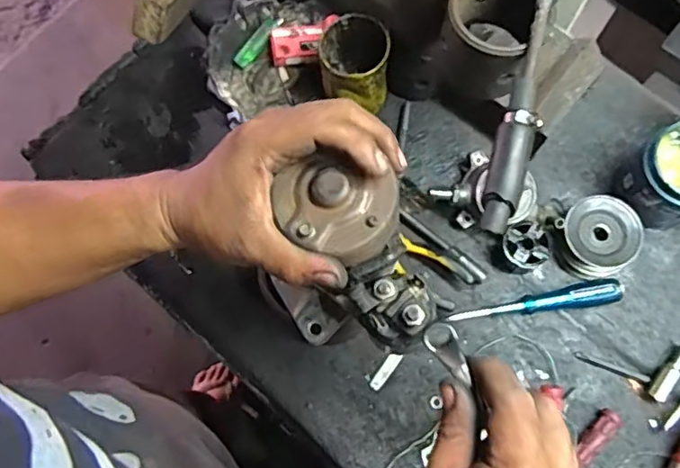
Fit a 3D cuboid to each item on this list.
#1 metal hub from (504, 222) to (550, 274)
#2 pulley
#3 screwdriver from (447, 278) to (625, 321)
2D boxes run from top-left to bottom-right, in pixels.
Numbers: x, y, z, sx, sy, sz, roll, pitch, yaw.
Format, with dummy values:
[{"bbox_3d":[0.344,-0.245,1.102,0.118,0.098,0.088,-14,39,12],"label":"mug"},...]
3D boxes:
[{"bbox_3d":[0.204,0.016,0.647,0.048,0.044,0.049,-1,74,2],"label":"metal hub"},{"bbox_3d":[0.291,0.003,0.653,0.080,0.042,0.080,-1,74,2],"label":"pulley"},{"bbox_3d":[0.216,0.077,0.644,0.185,0.034,0.025,-9,74,-1],"label":"screwdriver"}]

